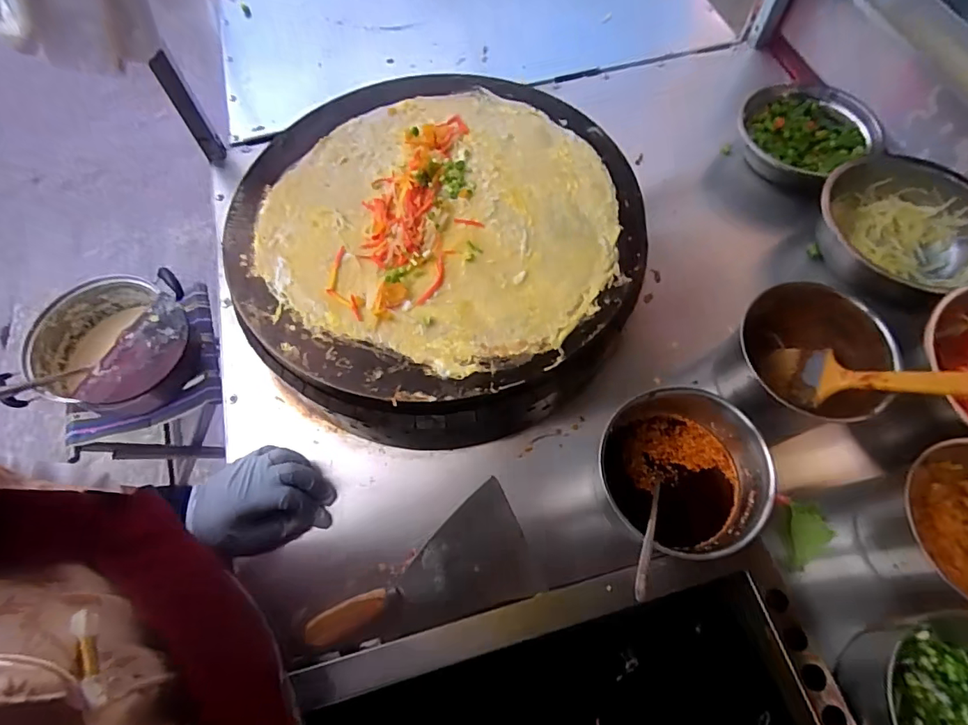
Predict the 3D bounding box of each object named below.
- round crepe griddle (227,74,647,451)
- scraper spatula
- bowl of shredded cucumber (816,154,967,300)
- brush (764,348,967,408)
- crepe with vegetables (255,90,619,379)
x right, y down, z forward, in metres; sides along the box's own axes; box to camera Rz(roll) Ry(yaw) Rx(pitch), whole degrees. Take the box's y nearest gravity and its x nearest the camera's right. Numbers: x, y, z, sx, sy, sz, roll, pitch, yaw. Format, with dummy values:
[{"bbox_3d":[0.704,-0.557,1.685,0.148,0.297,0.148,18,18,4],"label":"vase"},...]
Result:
[{"bbox_3d":[-0.052,-0.121,0.580,0.415,0.120,0.443,0,63,0],"label":"round crepe griddle"},{"bbox_3d":[-0.060,0.205,0.482,0.210,0.026,0.105,-22,65,-11],"label":"scraper spatula"},{"bbox_3d":[0.501,-0.158,0.605,0.148,0.073,0.189,-27,66,-13],"label":"bowl of shredded cucumber"},{"bbox_3d":[0.365,0.015,0.484,0.176,0.014,0.063,3,59,50],"label":"brush"},{"bbox_3d":[-0.046,-0.163,0.540,0.365,0.011,0.352,0,63,0],"label":"crepe with vegetables"}]

